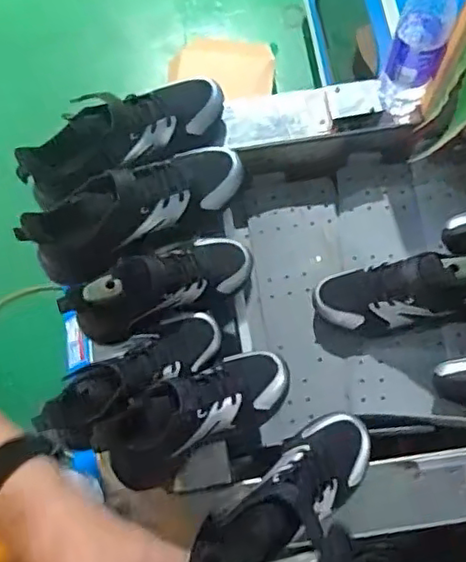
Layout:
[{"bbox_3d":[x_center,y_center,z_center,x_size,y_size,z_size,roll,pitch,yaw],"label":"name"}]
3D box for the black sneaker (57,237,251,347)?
[{"bbox_3d":[-0.087,0.003,0.747,0.227,0.101,0.096,-24,73,-5],"label":"black sneaker"}]

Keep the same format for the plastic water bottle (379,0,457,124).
[{"bbox_3d":[0.232,-0.294,0.764,0.065,0.210,0.071,17,74,7],"label":"plastic water bottle"}]

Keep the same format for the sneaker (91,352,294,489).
[{"bbox_3d":[-0.038,0.150,0.691,0.212,0.101,0.087,-30,74,-7],"label":"sneaker"}]

